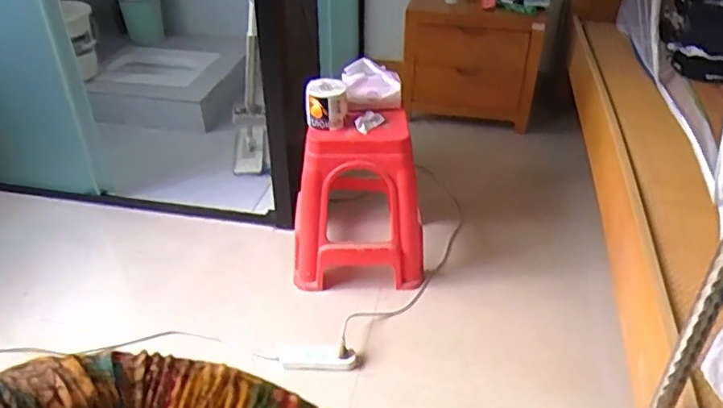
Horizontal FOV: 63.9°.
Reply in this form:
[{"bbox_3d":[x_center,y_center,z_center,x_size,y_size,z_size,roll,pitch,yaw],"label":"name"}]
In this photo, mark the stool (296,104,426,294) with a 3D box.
[{"bbox_3d":[-0.022,-0.008,1.623,0.350,0.430,0.350,-6,35,-7],"label":"stool"}]

